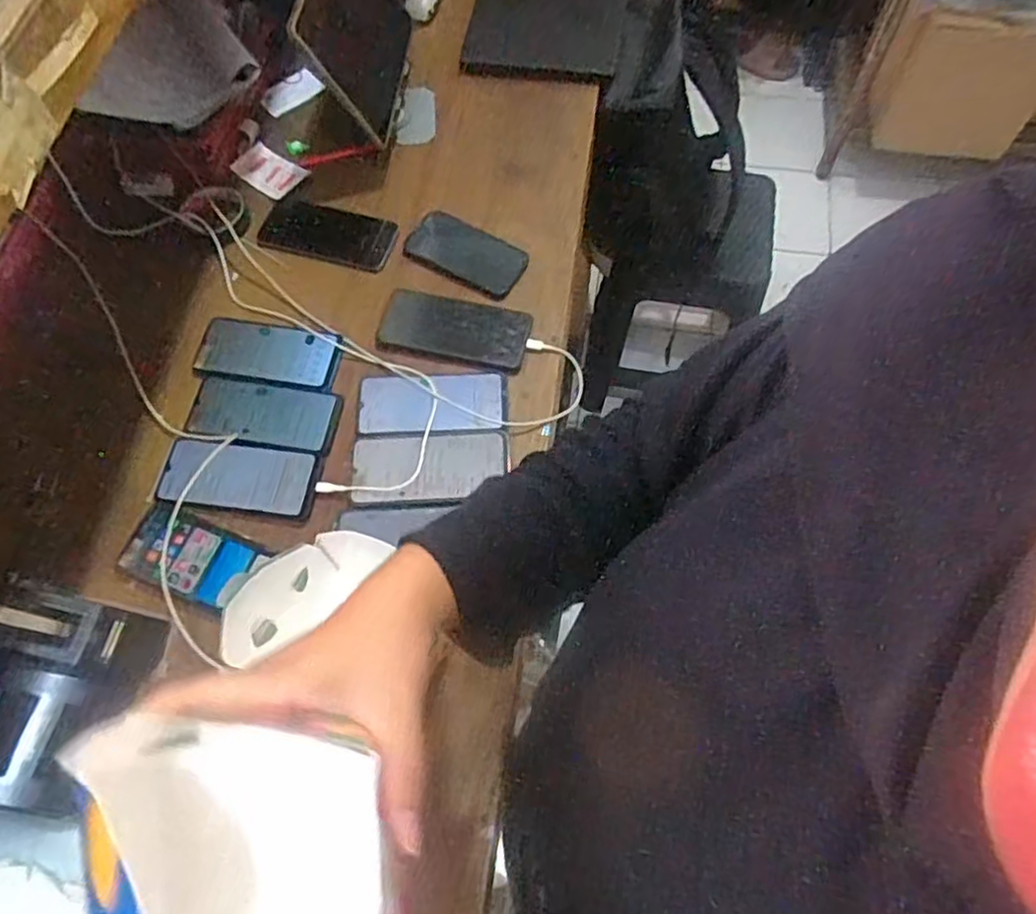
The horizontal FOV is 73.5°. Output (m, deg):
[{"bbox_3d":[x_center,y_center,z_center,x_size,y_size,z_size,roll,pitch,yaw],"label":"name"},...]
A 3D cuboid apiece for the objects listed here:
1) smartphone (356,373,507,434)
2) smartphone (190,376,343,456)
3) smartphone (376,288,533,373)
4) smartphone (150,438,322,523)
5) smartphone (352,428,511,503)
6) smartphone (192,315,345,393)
[{"bbox_3d":[-0.095,-0.063,0.767,0.162,0.004,0.076,-1,64,2],"label":"smartphone"},{"bbox_3d":[-0.278,-0.049,0.759,0.162,0.005,0.075,8,65,6],"label":"smartphone"},{"bbox_3d":[-0.073,-0.150,0.807,0.171,0.014,0.078,13,66,8],"label":"smartphone"},{"bbox_3d":[-0.291,0.021,0.729,0.163,0.010,0.072,7,65,5],"label":"smartphone"},{"bbox_3d":[-0.094,0.007,0.737,0.161,0.004,0.080,-2,64,1],"label":"smartphone"},{"bbox_3d":[-0.286,-0.120,0.798,0.164,0.007,0.081,6,65,5],"label":"smartphone"}]

